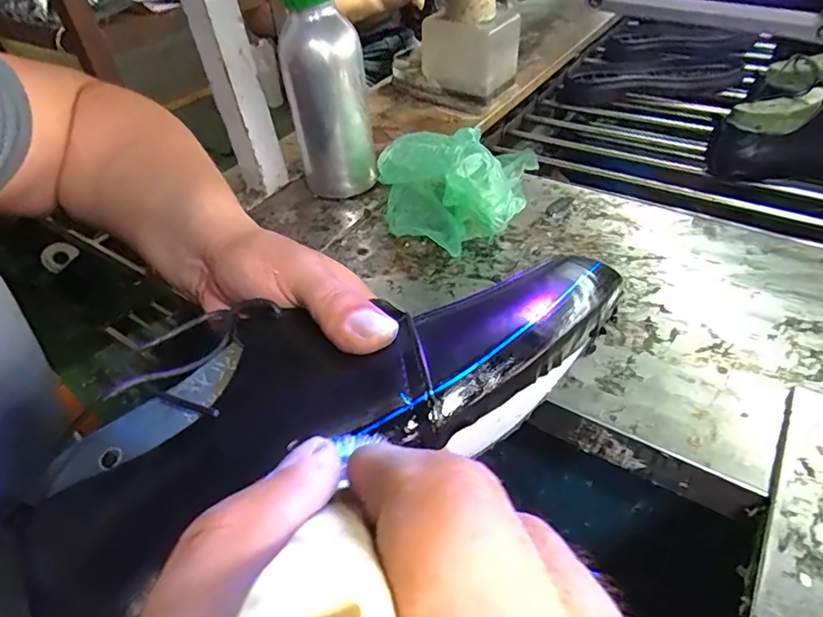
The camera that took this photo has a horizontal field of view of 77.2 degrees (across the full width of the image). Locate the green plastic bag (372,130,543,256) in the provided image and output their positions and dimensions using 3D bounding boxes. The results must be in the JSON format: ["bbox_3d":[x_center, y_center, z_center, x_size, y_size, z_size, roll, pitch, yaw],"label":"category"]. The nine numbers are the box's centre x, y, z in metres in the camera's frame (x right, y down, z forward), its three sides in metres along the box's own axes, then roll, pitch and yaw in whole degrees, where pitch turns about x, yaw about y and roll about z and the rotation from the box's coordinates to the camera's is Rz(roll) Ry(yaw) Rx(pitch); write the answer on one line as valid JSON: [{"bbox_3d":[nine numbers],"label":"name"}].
[{"bbox_3d":[0.045,-0.135,0.547,0.170,0.081,0.156,-1,44,6],"label":"green plastic bag"}]

